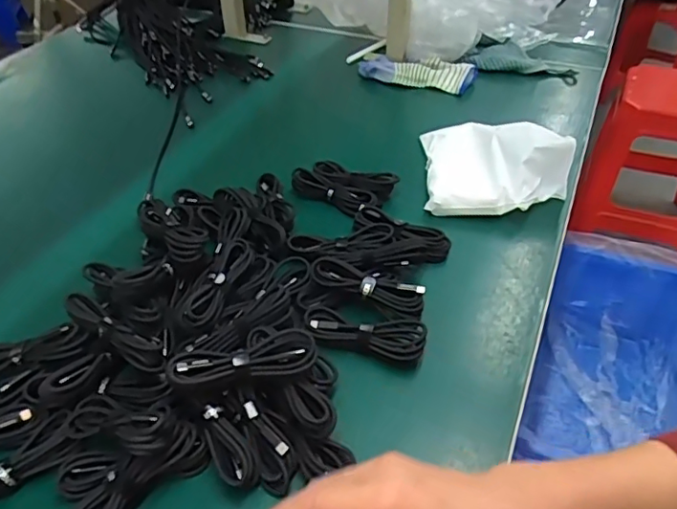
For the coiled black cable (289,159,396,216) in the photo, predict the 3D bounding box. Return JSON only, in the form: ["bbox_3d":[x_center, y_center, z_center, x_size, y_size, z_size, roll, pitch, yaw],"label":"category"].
[{"bbox_3d":[0.005,-0.086,0.675,0.113,0.029,0.064,25,48,26],"label":"coiled black cable"}]

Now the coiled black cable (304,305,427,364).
[{"bbox_3d":[0.024,0.066,0.503,0.109,0.017,0.037,11,43,14],"label":"coiled black cable"}]

